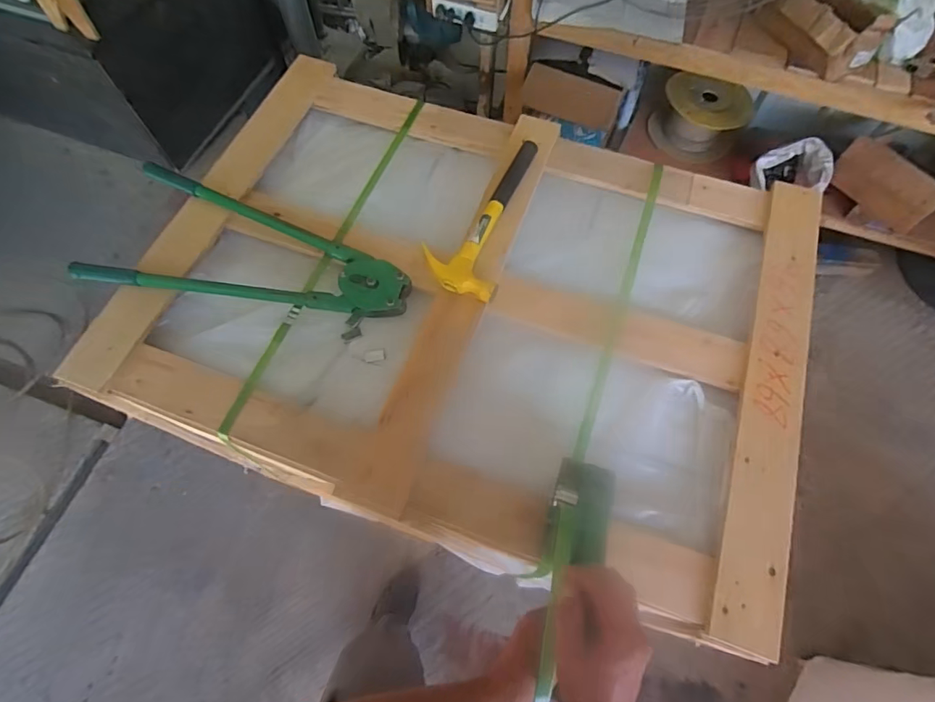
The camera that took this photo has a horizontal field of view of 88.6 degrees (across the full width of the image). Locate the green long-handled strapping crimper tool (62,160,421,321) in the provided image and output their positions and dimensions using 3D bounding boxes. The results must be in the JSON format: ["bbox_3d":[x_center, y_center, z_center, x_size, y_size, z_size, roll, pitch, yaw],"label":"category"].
[{"bbox_3d":[-0.334,-0.155,0.751,0.503,0.070,0.227,14,67,6],"label":"green long-handled strapping crimper tool"}]

